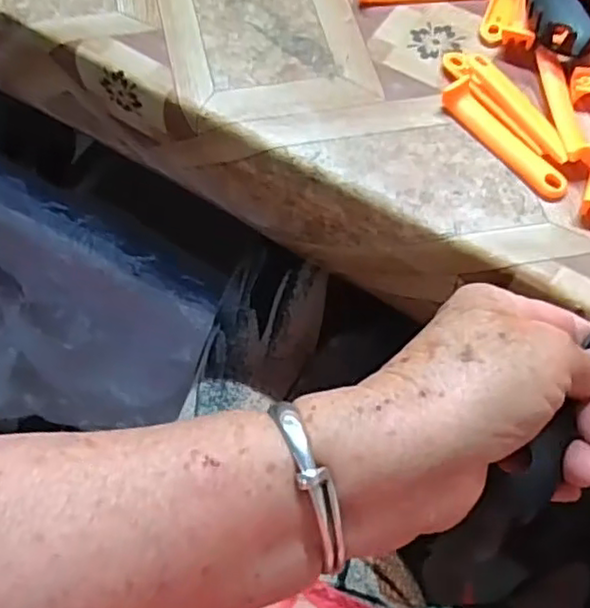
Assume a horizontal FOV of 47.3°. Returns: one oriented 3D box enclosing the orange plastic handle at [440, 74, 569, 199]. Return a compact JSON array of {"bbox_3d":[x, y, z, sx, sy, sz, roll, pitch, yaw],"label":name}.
[{"bbox_3d":[0.100,-0.079,0.324,0.015,0.008,0.076,-33,68,-11],"label":"orange plastic handle"}]

